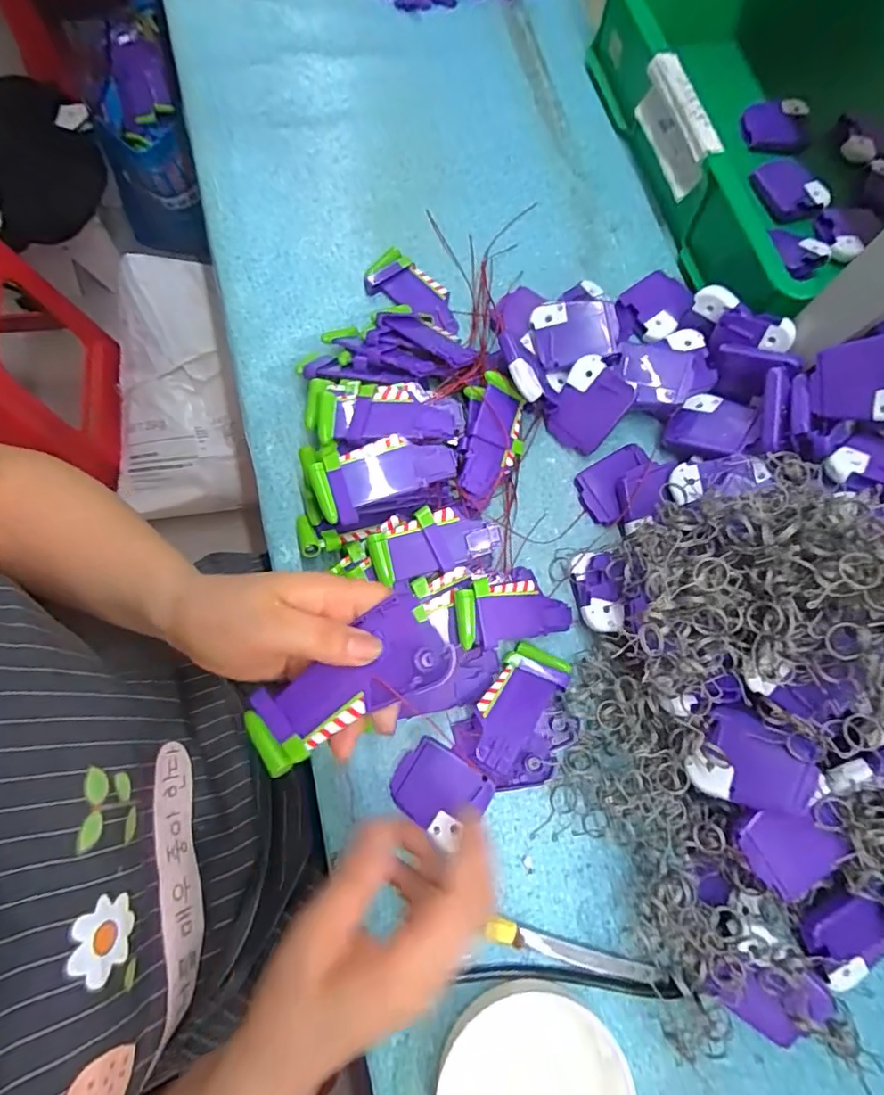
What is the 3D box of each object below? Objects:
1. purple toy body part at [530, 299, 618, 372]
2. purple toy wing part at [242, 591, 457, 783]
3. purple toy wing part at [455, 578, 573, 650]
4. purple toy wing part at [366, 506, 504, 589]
[{"bbox_3d":[0.102,-0.164,0.412,0.061,0.017,0.048,-14,79,14],"label":"purple toy body part"},{"bbox_3d":[-0.052,0.073,0.289,0.112,0.008,0.049,-32,79,0],"label":"purple toy wing part"},{"bbox_3d":[0.050,0.045,0.366,0.089,0.010,0.043,3,86,-26],"label":"purple toy wing part"},{"bbox_3d":[-0.003,-0.005,0.362,0.091,0.012,0.041,-19,98,-17],"label":"purple toy wing part"}]

